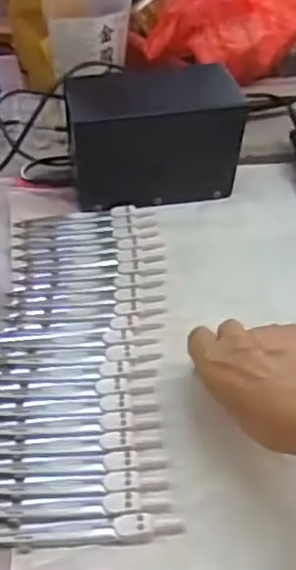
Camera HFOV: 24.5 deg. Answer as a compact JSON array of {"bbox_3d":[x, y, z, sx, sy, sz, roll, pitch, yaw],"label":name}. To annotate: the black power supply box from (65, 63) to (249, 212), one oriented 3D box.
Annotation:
[{"bbox_3d":[0.009,-0.149,0.655,0.168,0.108,0.093,-8,44,-7],"label":"black power supply box"}]

